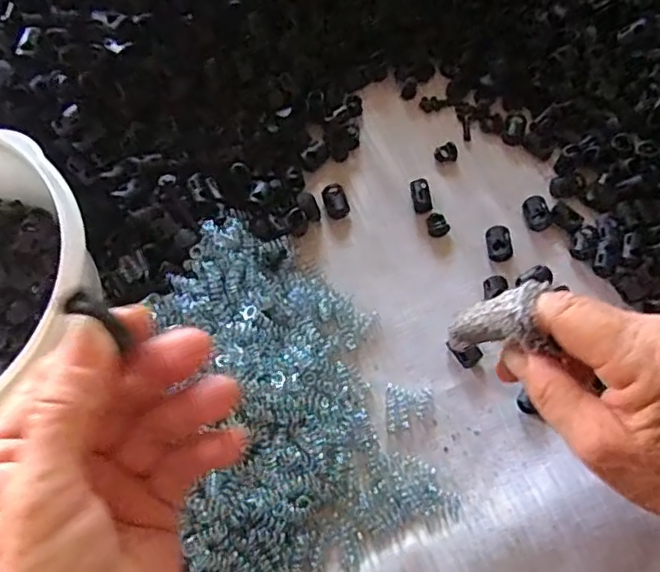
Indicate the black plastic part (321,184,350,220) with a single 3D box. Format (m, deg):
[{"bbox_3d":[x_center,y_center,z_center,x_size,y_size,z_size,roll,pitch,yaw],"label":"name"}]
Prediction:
[{"bbox_3d":[0.004,-0.053,0.378,0.015,0.007,0.022,-16,65,-10],"label":"black plastic part"}]

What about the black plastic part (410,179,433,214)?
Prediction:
[{"bbox_3d":[0.057,-0.056,0.381,0.012,0.006,0.021,-7,63,-5],"label":"black plastic part"}]

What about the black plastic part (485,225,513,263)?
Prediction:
[{"bbox_3d":[0.102,-0.026,0.369,0.014,0.008,0.022,-6,63,-5],"label":"black plastic part"}]

